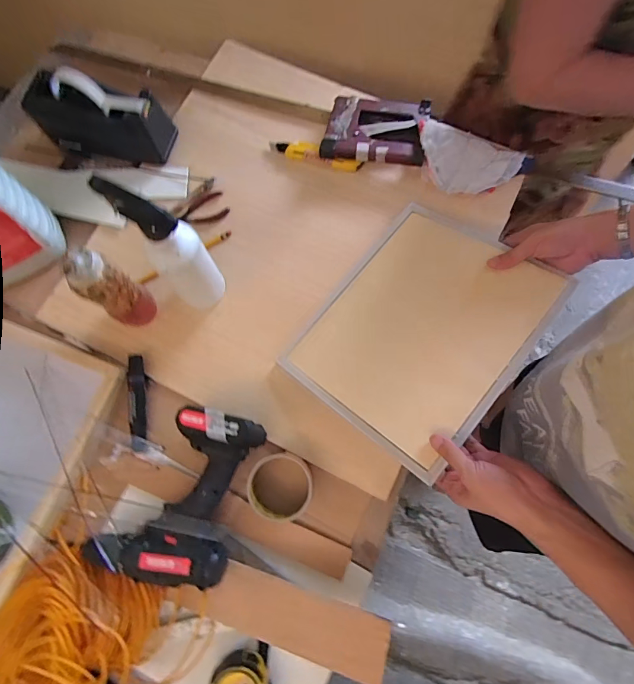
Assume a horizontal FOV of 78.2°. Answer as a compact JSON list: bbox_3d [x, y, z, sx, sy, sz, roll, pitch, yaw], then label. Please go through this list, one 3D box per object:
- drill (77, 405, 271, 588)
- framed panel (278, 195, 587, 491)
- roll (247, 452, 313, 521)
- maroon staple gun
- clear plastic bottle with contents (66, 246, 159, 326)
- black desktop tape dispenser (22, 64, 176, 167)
[{"bbox_3d":[-0.179,0.189,0.501,0.170,0.077,0.212,14,79,5],"label":"drill"},{"bbox_3d":[0.142,-0.026,0.539,0.254,0.026,0.325,36,80,22],"label":"framed panel"},{"bbox_3d":[-0.048,0.192,0.519,0.083,0.040,0.085,0,77,1],"label":"roll"},{"bbox_3d":[0.100,-0.344,0.639,0.173,0.041,0.125,9,77,3],"label":"maroon staple gun"},{"bbox_3d":[-0.269,-0.067,0.521,0.054,0.166,0.059,0,77,1],"label":"clear plastic bottle with contents"},{"bbox_3d":[-0.343,-0.355,0.617,0.213,0.110,0.077,14,77,4],"label":"black desktop tape dispenser"}]

